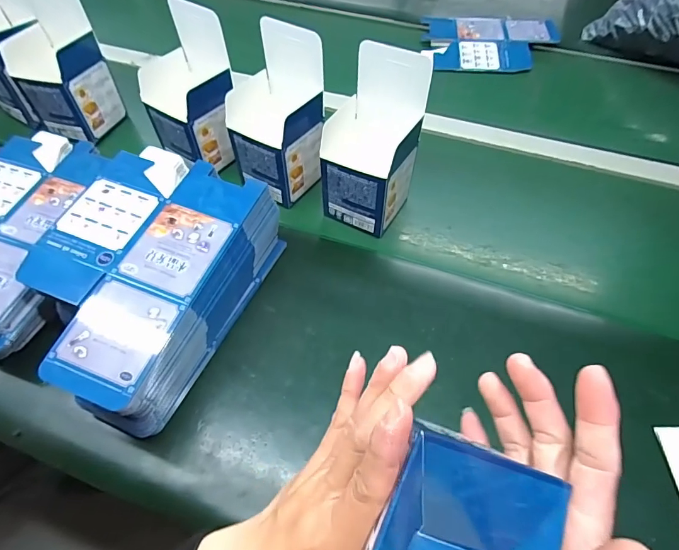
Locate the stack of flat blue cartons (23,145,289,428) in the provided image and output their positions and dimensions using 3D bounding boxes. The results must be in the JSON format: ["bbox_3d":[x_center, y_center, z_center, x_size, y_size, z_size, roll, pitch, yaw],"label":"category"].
[{"bbox_3d":[-0.188,0.007,0.416,0.160,0.110,0.249,19,61,15],"label":"stack of flat blue cartons"}]

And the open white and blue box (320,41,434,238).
[{"bbox_3d":[0.039,-0.144,0.470,0.085,0.168,0.110,27,64,19],"label":"open white and blue box"}]

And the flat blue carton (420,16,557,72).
[{"bbox_3d":[0.268,-0.413,0.741,0.233,0.013,0.146,4,65,5],"label":"flat blue carton"}]

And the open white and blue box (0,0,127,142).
[{"bbox_3d":[-0.377,-0.285,0.557,0.087,0.168,0.107,17,61,14],"label":"open white and blue box"}]

